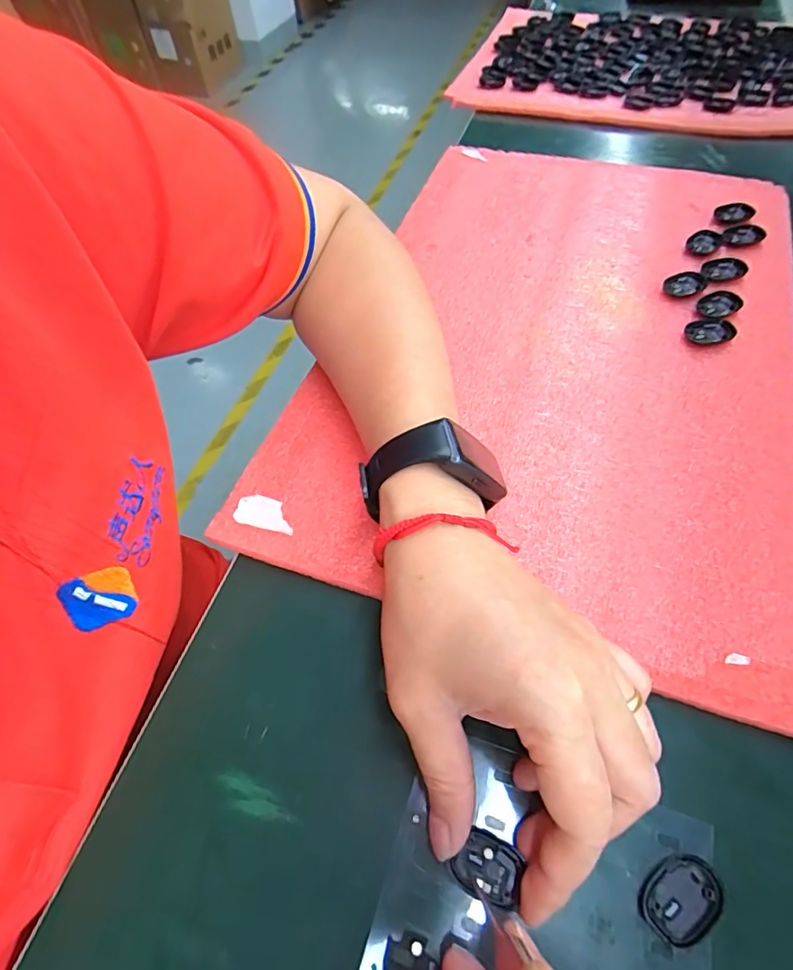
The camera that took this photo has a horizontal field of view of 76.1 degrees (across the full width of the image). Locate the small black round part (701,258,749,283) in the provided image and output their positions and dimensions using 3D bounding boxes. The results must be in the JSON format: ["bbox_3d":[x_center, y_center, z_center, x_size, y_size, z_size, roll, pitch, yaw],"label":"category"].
[{"bbox_3d":[0.218,-0.144,0.338,0.029,0.004,0.022,-25,59,-11],"label":"small black round part"}]

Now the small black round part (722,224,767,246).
[{"bbox_3d":[0.243,-0.176,0.357,0.028,0.004,0.021,-15,58,-4],"label":"small black round part"}]

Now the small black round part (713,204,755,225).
[{"bbox_3d":[0.245,-0.197,0.369,0.031,0.005,0.019,-23,59,-10],"label":"small black round part"}]

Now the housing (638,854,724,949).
[{"bbox_3d":[0.099,0.143,0.175,0.028,0.005,0.021,-28,60,-12],"label":"housing"}]

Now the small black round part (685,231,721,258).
[{"bbox_3d":[0.216,-0.169,0.354,0.029,0.004,0.019,-30,60,-14],"label":"small black round part"}]

